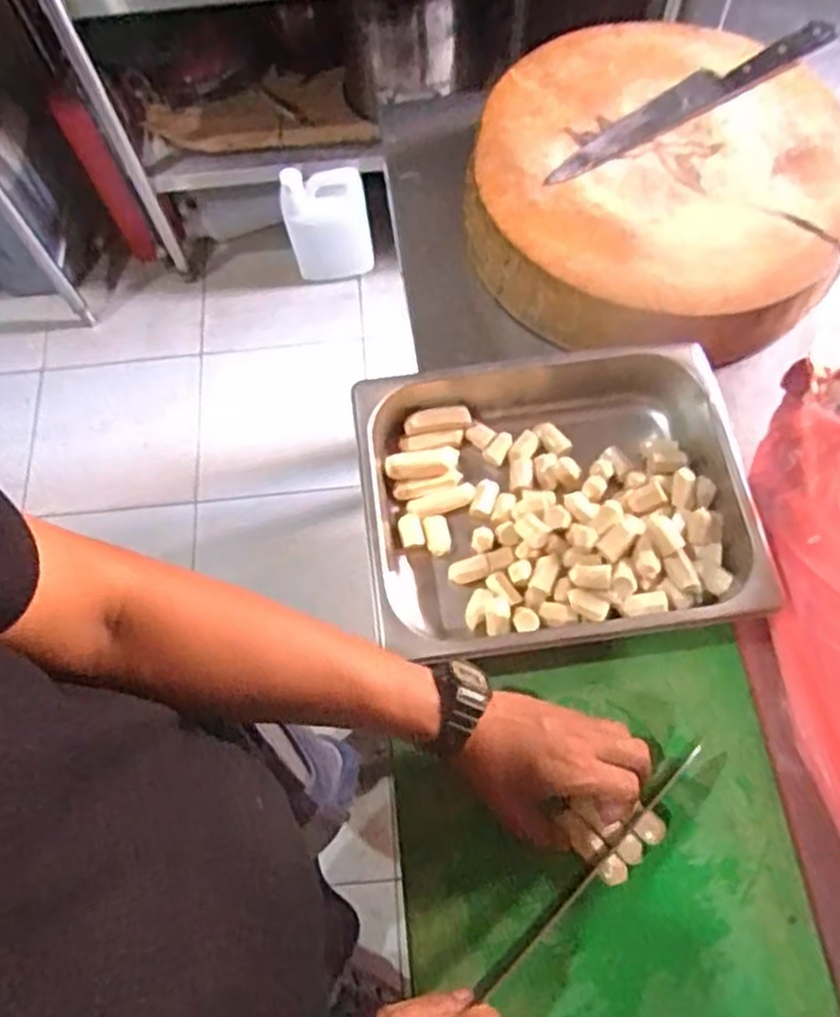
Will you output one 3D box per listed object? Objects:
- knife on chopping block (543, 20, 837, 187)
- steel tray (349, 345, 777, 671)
[{"bbox_3d":[0.279,-0.425,0.771,0.345,0.032,0.045,-27,68,-8],"label":"knife on chopping block"},{"bbox_3d":[0.118,-0.004,0.671,0.329,0.072,0.265,-10,67,-1],"label":"steel tray"}]

